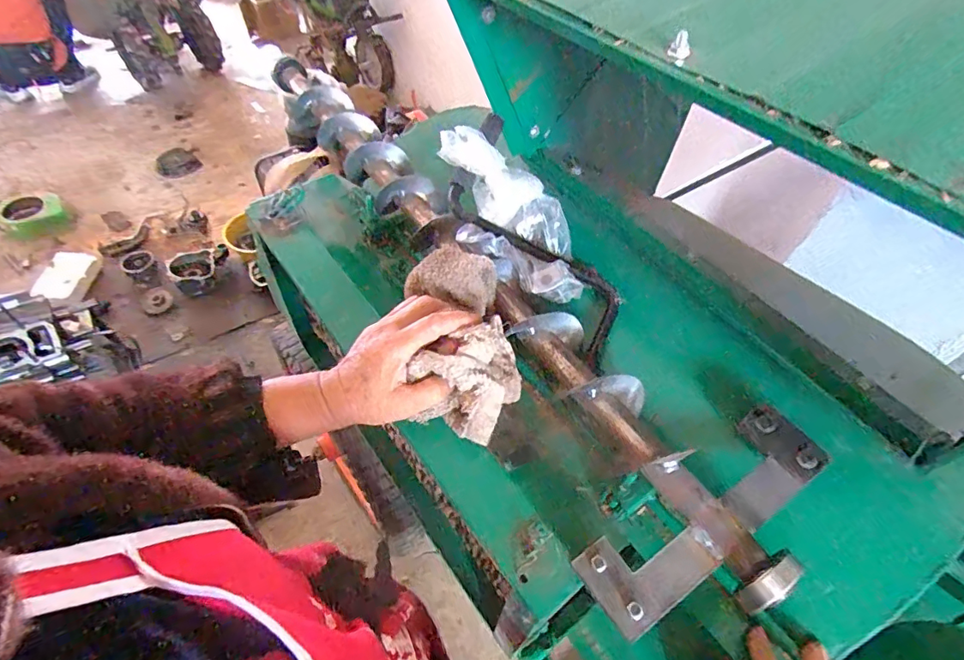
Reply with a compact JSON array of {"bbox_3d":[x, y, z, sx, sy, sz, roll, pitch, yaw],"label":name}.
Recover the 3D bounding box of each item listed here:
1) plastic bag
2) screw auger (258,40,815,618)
[{"bbox_3d":[0.030,-0.112,0.503,0.105,0.057,0.207,-25,78,-22],"label":"plastic bag"},{"bbox_3d":[-0.046,-0.102,0.554,0.080,0.079,0.864,-26,58,-22],"label":"screw auger"}]

